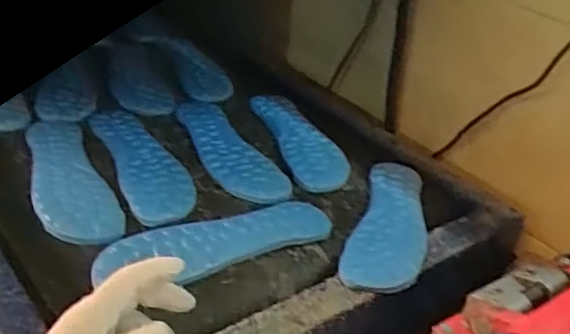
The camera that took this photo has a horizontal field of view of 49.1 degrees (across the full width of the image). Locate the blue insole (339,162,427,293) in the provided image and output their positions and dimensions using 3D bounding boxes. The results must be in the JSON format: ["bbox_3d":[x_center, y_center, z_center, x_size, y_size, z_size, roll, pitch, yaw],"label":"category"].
[{"bbox_3d":[0.125,0.061,0.726,0.080,0.024,0.254,14,32,11],"label":"blue insole"}]

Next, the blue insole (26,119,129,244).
[{"bbox_3d":[-0.258,0.012,0.734,0.081,0.015,0.255,-15,41,-25],"label":"blue insole"}]

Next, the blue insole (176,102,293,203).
[{"bbox_3d":[-0.080,-0.024,0.825,0.078,0.013,0.251,-20,41,-26],"label":"blue insole"}]

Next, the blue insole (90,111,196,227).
[{"bbox_3d":[-0.176,-0.006,0.784,0.082,0.014,0.260,-10,35,-26],"label":"blue insole"}]

